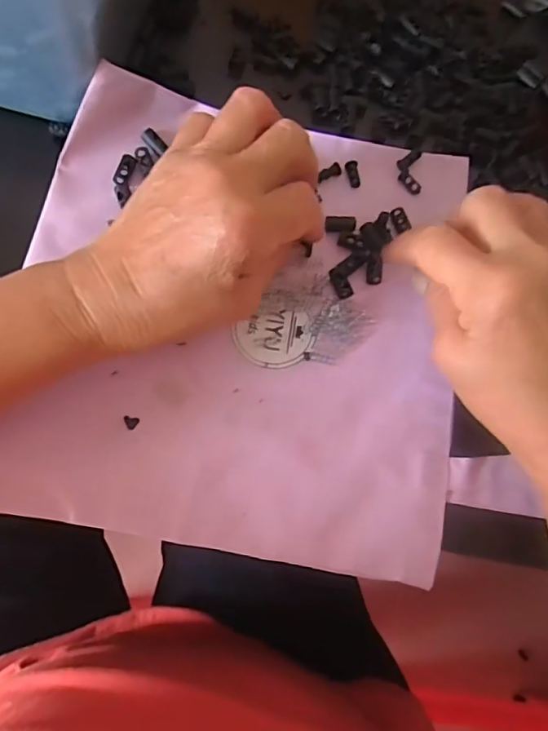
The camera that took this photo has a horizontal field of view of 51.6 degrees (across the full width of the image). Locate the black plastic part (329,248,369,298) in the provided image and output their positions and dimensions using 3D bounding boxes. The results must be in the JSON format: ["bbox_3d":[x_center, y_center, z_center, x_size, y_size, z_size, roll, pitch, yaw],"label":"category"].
[{"bbox_3d":[0.043,-0.056,0.332,0.016,0.005,0.033,23,71,2],"label":"black plastic part"}]

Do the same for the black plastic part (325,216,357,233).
[{"bbox_3d":[0.041,-0.086,0.342,0.017,0.004,0.011,4,71,-5],"label":"black plastic part"}]

